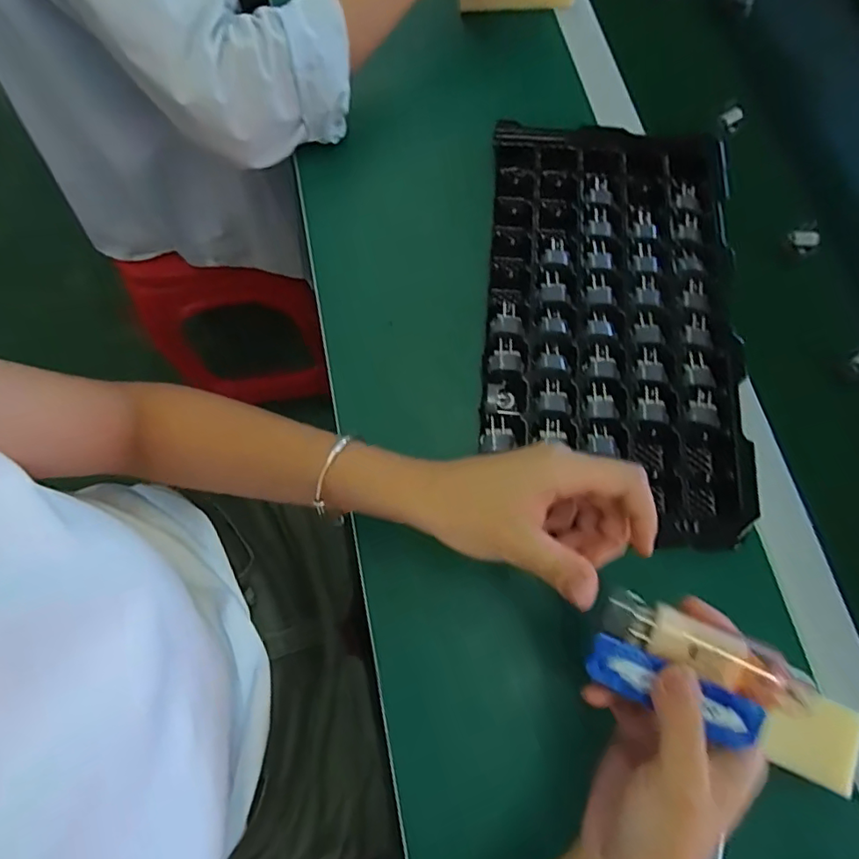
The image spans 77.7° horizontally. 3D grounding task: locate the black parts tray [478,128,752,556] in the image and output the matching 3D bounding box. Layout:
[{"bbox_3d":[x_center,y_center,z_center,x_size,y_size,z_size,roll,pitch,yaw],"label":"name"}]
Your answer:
[{"bbox_3d":[0.148,-0.093,0.435,0.194,0.031,0.347,6,72,3],"label":"black parts tray"}]

